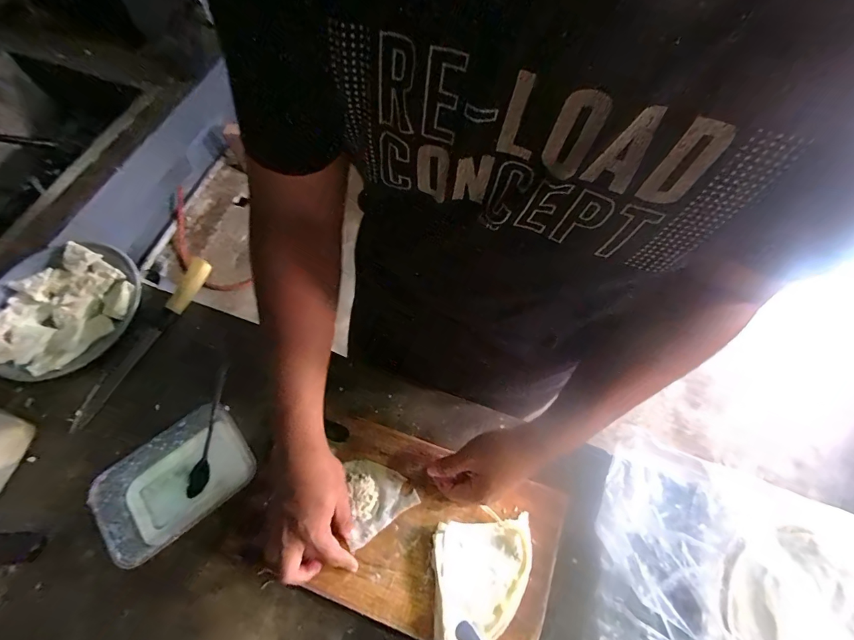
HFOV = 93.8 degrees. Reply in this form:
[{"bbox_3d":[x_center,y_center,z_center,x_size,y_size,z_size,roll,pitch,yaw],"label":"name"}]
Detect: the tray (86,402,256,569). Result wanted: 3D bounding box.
[{"bbox_3d":[-0.303,0.195,0.485,0.168,0.035,0.117,-40,72,-15],"label":"tray"}]

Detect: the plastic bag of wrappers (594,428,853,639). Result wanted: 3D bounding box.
[{"bbox_3d":[0.366,0.299,0.420,0.352,0.046,0.255,20,69,9],"label":"plastic bag of wrappers"}]

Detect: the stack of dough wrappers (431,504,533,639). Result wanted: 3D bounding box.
[{"bbox_3d":[0.061,0.279,0.433,0.108,0.017,0.121,-2,67,0],"label":"stack of dough wrappers"}]

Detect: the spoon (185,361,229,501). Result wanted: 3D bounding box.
[{"bbox_3d":[-0.275,0.138,0.507,0.022,0.011,0.165,9,83,9],"label":"spoon"}]

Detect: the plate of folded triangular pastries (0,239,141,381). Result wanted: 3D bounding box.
[{"bbox_3d":[-0.540,-0.014,0.591,0.208,0.051,0.211,0,67,1],"label":"plate of folded triangular pastries"}]

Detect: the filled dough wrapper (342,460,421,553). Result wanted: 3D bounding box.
[{"bbox_3d":[-0.069,0.206,0.477,0.088,0.017,0.085,-33,64,-14],"label":"filled dough wrapper"}]

